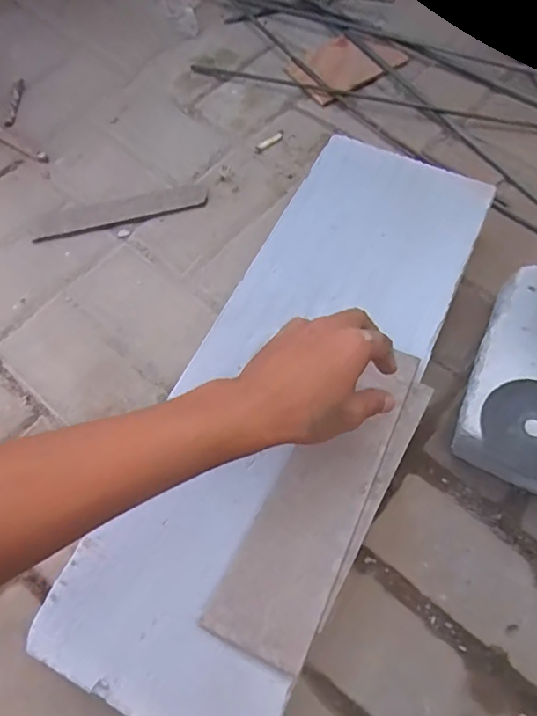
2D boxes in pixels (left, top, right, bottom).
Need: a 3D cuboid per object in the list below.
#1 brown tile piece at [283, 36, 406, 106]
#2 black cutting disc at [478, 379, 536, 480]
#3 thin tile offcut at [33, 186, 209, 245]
[{"bbox_3d":[0.114,-0.430,0.797,0.155,0.006,0.097,-33,68,-12],"label":"brown tile piece"},{"bbox_3d":[0.234,0.062,0.483,0.087,0.007,0.084,-1,68,3],"label":"black cutting disc"},{"bbox_3d":[-0.181,-0.185,0.684,0.208,0.014,0.040,-16,66,-5],"label":"thin tile offcut"}]

